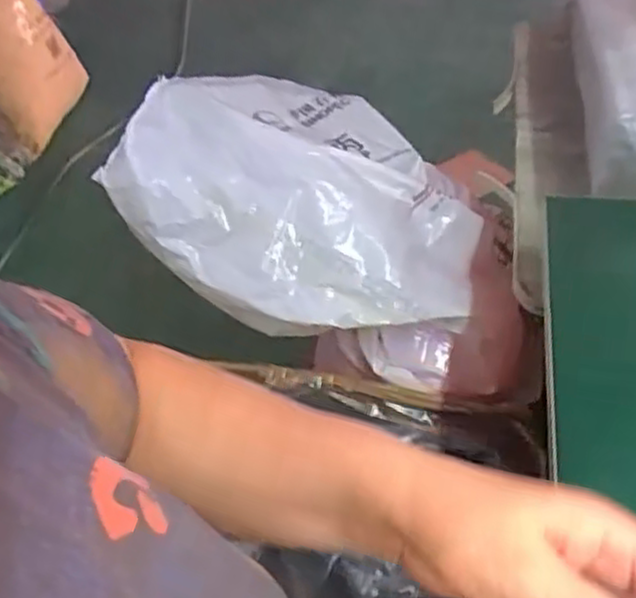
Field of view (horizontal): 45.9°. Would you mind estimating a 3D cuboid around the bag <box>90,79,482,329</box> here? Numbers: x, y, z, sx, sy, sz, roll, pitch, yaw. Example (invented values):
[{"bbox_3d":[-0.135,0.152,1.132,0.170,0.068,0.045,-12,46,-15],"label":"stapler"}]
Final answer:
[{"bbox_3d":[0.013,-0.139,0.928,0.389,0.206,0.347,20,50,26],"label":"bag"}]

